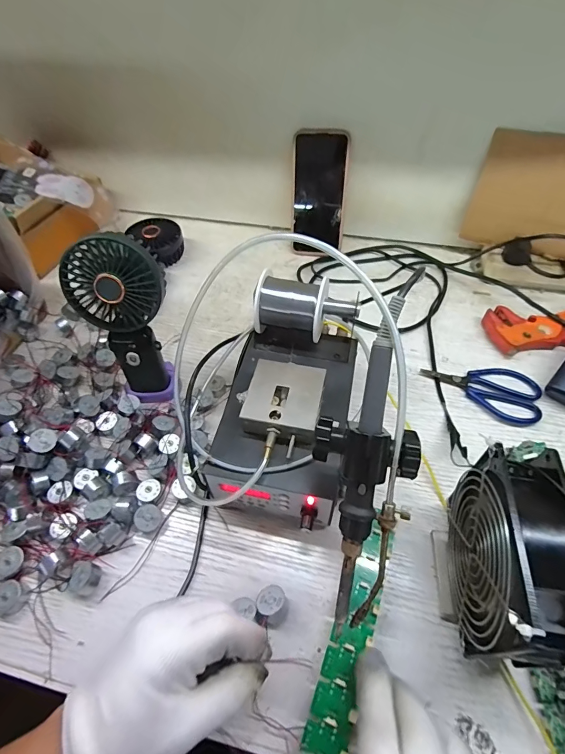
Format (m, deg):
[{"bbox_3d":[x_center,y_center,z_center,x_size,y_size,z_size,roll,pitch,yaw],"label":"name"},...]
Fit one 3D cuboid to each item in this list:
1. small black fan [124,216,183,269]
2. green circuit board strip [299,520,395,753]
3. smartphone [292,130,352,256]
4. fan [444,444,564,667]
[{"bbox_3d":[-0.197,-0.216,0.613,0.074,0.048,0.074,30,59,22],"label":"small black fan"},{"bbox_3d":[0.056,0.189,0.291,0.028,0.007,0.156,18,54,15],"label":"green circuit board strip"},{"bbox_3d":[0.055,-0.271,0.575,0.078,0.168,0.018,6,33,8],"label":"smartphone"},{"bbox_3d":[0.151,0.128,0.271,0.047,0.131,0.119,3,52,4],"label":"fan"}]

